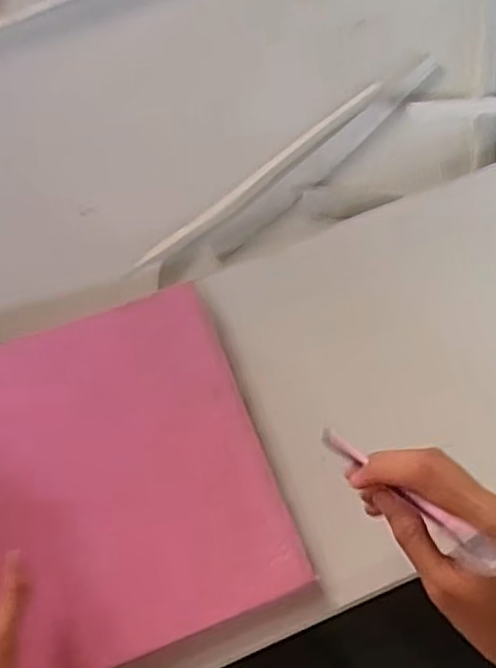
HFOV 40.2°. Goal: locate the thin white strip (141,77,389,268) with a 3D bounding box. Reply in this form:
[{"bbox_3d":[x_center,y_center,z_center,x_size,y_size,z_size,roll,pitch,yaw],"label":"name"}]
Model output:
[{"bbox_3d":[0.014,-0.132,0.546,0.250,0.006,0.018,-39,75,-13],"label":"thin white strip"}]

